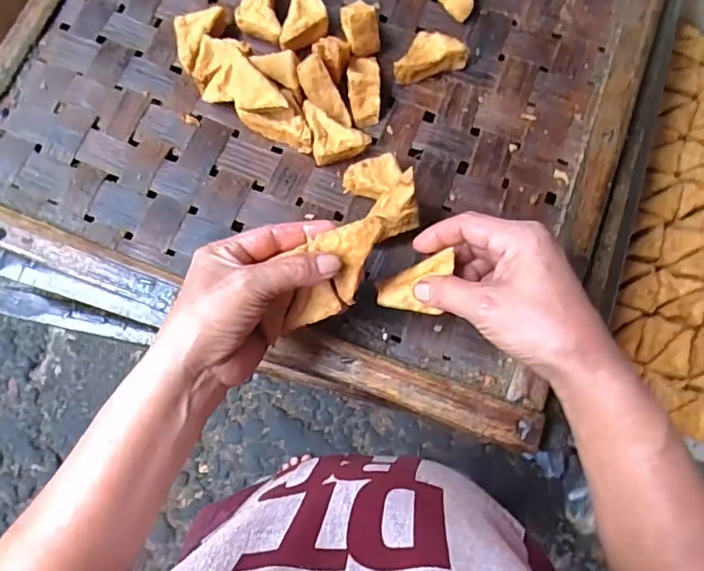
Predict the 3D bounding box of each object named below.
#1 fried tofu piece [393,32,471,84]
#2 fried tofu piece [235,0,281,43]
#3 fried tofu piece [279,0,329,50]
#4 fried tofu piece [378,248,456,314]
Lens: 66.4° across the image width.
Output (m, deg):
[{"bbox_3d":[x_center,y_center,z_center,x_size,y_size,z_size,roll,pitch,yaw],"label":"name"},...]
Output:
[{"bbox_3d":[0.073,-0.223,0.518,0.071,0.020,0.037,-17,75,-4],"label":"fried tofu piece"},{"bbox_3d":[-0.095,-0.270,0.528,0.038,0.017,0.070,-15,74,-3],"label":"fried tofu piece"},{"bbox_3d":[-0.043,-0.264,0.528,0.039,0.020,0.073,12,75,4],"label":"fried tofu piece"},{"bbox_3d":[0.046,-0.004,0.399,0.050,0.031,0.043,9,75,3],"label":"fried tofu piece"}]

